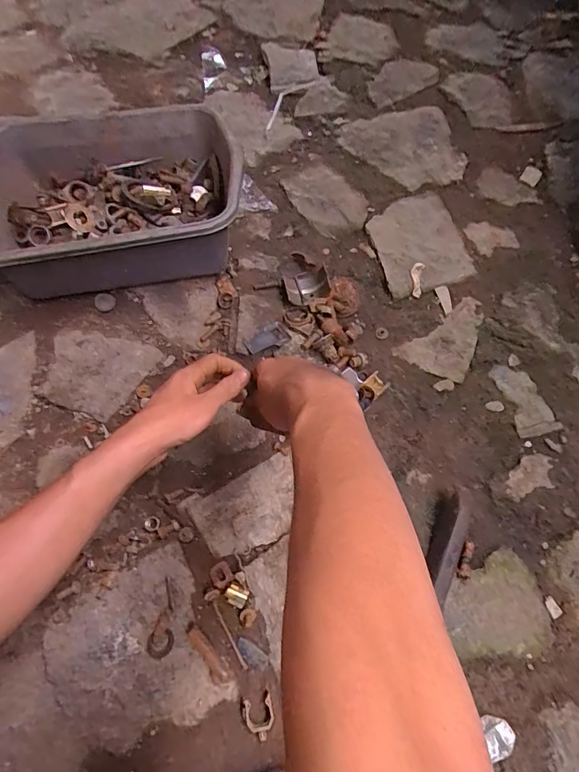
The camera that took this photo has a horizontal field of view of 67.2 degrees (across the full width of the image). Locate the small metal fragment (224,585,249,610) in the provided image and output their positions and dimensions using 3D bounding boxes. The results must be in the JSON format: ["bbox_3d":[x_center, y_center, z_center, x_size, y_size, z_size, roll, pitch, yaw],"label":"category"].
[{"bbox_3d":[-0.059,0.233,0.482,0.025,0.011,0.020,30,70,9],"label":"small metal fragment"}]

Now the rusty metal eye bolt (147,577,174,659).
[{"bbox_3d":[-0.134,0.251,0.471,0.026,0.008,0.075,10,69,1],"label":"rusty metal eye bolt"}]

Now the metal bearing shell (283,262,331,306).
[{"bbox_3d":[0.026,-0.150,0.656,0.062,0.021,0.056,-12,70,-7],"label":"metal bearing shell"}]

